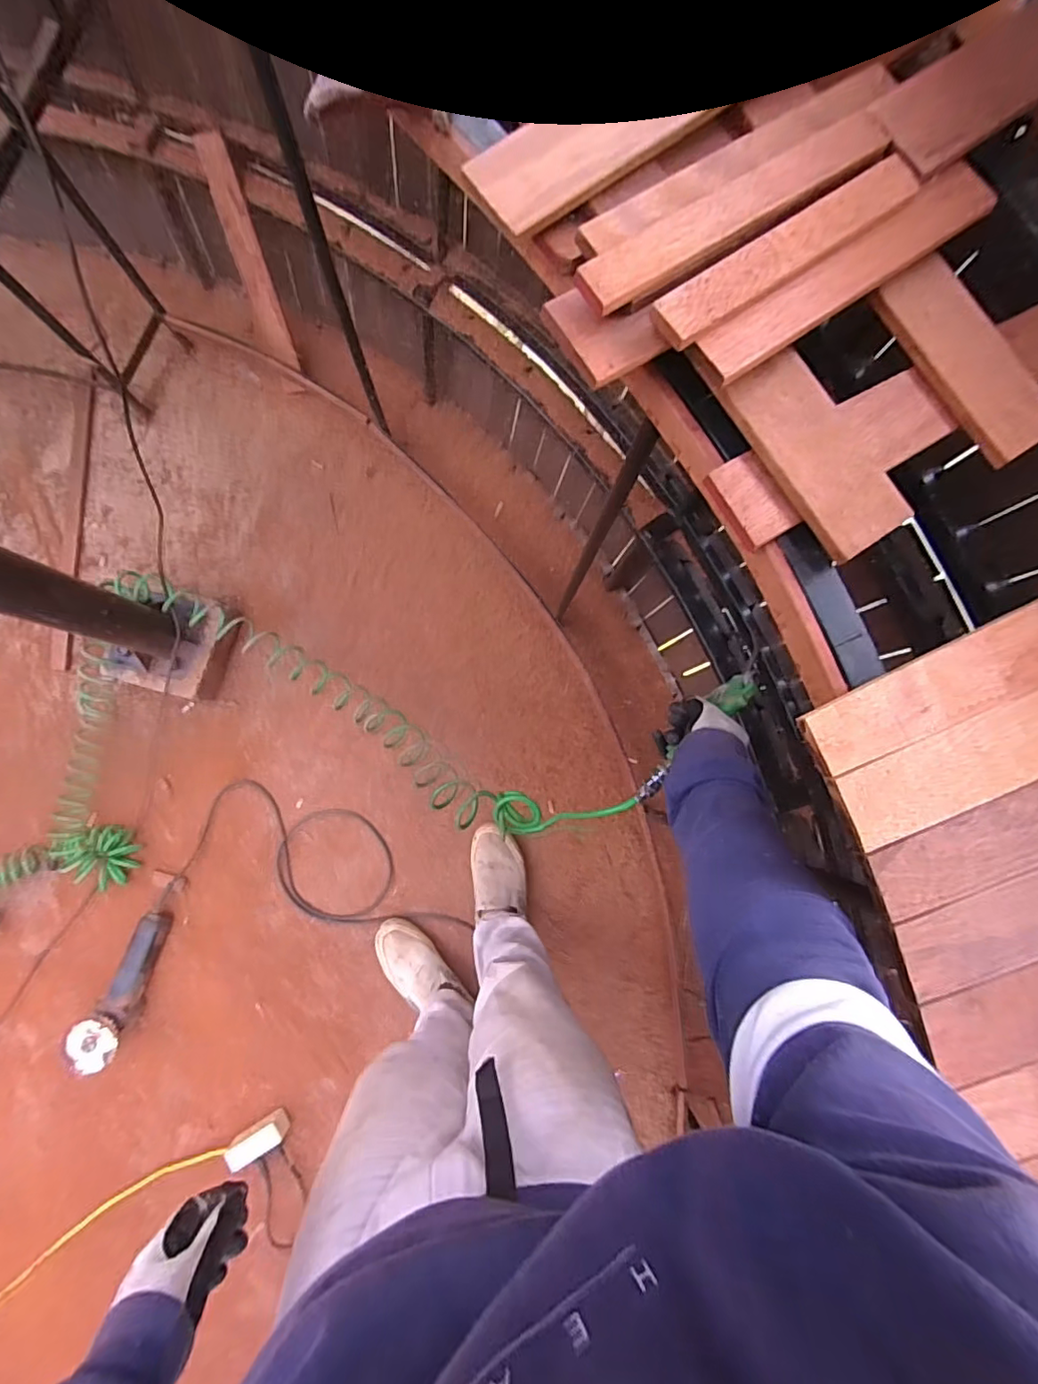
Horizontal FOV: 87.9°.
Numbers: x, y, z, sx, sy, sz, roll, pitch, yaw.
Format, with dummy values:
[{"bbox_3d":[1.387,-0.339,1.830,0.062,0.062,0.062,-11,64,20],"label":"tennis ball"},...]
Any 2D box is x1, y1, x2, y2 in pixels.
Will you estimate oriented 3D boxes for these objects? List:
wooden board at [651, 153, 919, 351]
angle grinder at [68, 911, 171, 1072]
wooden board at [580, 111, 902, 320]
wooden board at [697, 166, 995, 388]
[{"bbox_3d":[0.181,-0.297,0.358,0.220,0.014,0.034,-37,87,-6],"label":"wooden board"},{"bbox_3d":[-0.777,0.584,1.068,0.083,0.091,0.286,19,70,-2],"label":"angle grinder"},{"bbox_3d":[0.150,-0.328,0.361,0.256,0.017,0.037,-35,88,-6],"label":"wooden board"},{"bbox_3d":[0.230,-0.293,0.373,0.260,0.018,0.038,-36,86,-6],"label":"wooden board"}]

